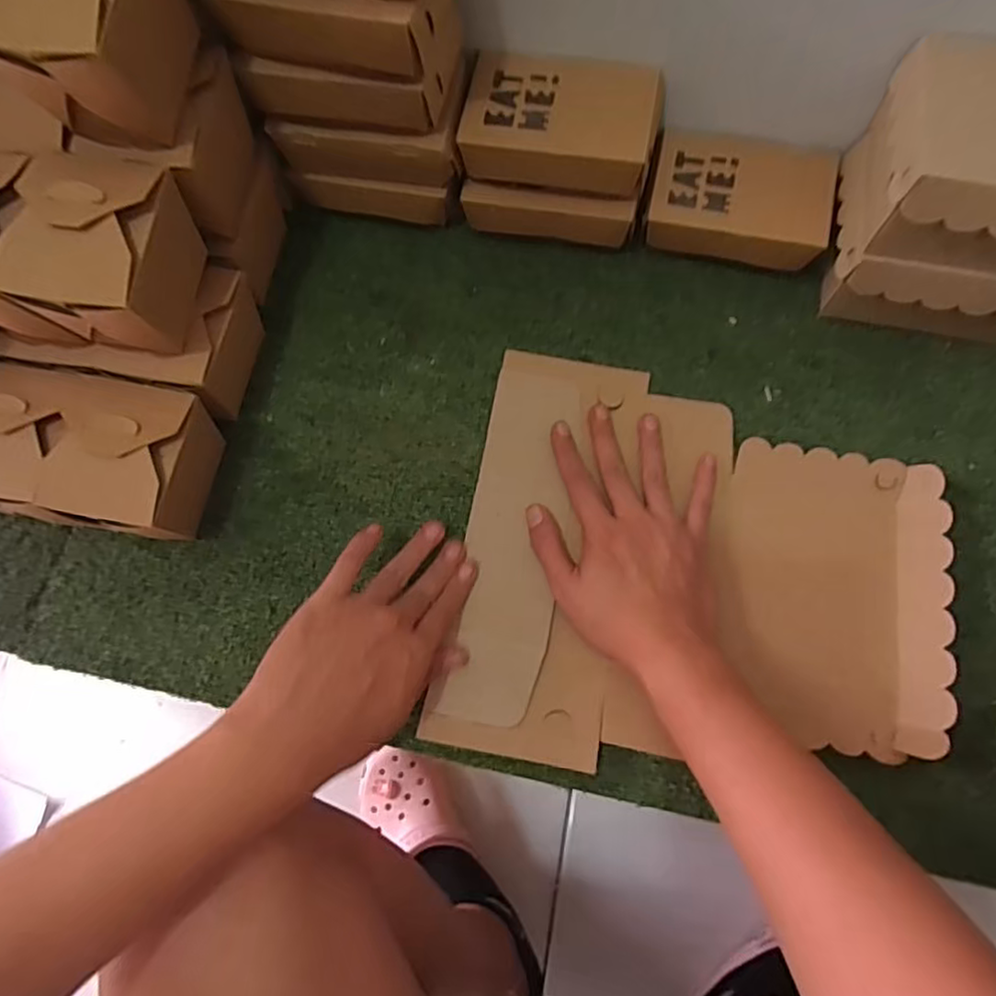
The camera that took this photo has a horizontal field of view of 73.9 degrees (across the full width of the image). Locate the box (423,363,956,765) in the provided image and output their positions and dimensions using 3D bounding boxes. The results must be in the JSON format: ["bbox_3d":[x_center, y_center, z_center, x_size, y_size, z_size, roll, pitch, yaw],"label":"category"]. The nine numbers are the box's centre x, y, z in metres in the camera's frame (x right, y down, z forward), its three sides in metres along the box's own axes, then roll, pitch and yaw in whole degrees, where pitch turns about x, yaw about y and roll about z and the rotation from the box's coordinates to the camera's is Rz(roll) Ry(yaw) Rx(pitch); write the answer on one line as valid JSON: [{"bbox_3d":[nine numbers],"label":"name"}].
[{"bbox_3d":[0.144,0.049,0.486,0.336,0.028,0.302,9,69,6],"label":"box"}]

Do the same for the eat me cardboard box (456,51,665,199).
[{"bbox_3d":[0.051,-0.290,0.526,0.149,0.056,0.096,8,71,5],"label":"eat me cardboard box"}]

